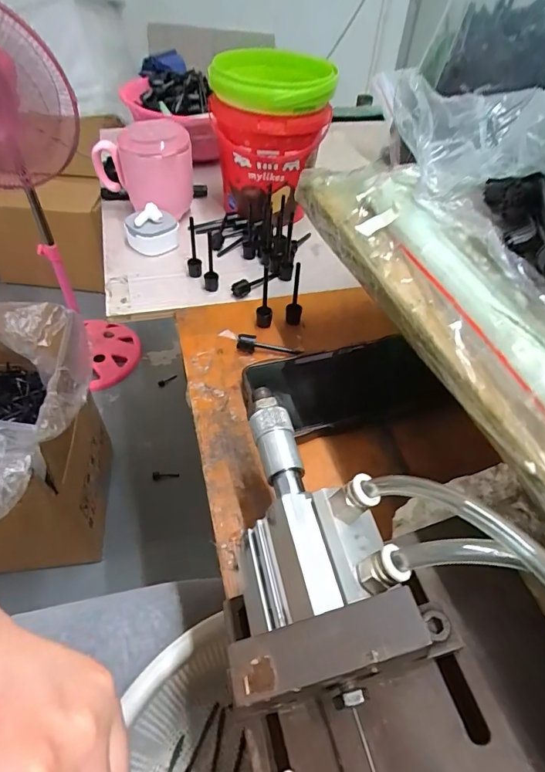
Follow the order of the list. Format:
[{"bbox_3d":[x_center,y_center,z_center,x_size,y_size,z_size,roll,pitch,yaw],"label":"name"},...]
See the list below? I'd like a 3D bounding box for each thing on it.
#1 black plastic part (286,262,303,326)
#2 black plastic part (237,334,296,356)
[{"bbox_3d":[0.021,-0.082,0.396,0.014,0.058,0.010,6,49,1],"label":"black plastic part"},{"bbox_3d":[-0.006,-0.034,0.383,0.051,0.014,0.012,10,49,5],"label":"black plastic part"}]

